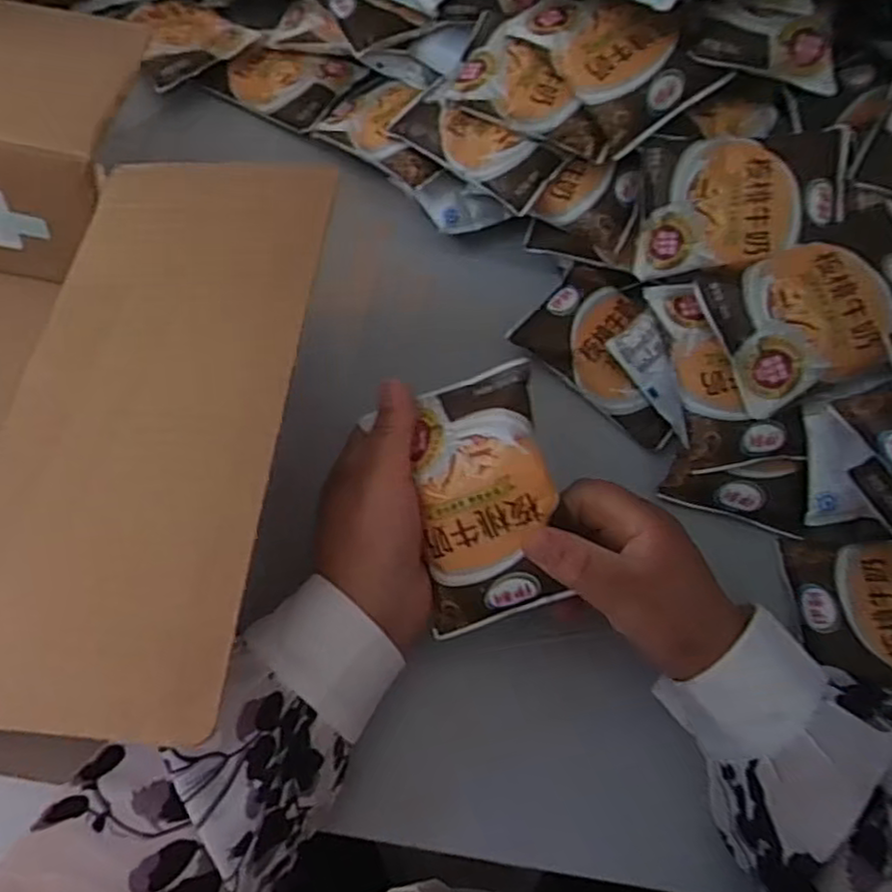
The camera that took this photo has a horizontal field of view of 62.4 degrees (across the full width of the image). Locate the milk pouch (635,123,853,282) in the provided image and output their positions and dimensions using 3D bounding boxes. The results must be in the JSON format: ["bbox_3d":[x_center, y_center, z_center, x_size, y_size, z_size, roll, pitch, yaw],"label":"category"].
[{"bbox_3d":[0.197,-0.166,0.490,0.132,0.030,0.094,-1,79,11],"label":"milk pouch"}]

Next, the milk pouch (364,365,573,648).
[{"bbox_3d":[0.017,0.029,0.380,0.086,0.023,0.122,-20,83,25],"label":"milk pouch"}]

